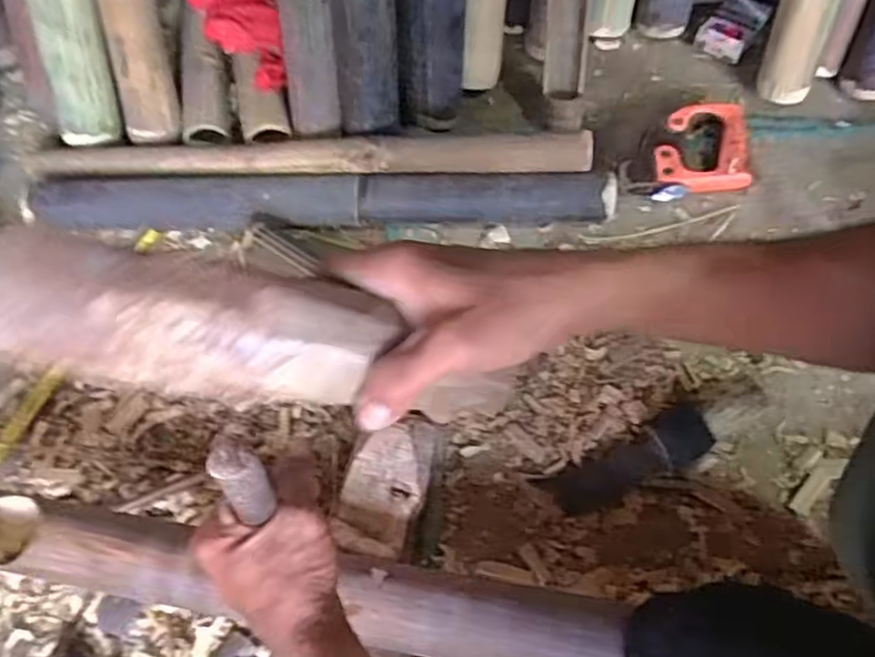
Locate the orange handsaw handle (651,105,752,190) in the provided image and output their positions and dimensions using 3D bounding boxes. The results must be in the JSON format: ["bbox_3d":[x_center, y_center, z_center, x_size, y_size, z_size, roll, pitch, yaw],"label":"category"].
[{"bbox_3d":[0.305,-0.211,0.817,0.106,0.030,0.116,3,62,5],"label":"orange handsaw handle"}]

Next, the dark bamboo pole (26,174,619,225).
[{"bbox_3d":[-0.135,-0.146,0.798,0.651,0.051,0.059,0,62,3],"label":"dark bamboo pole"}]

